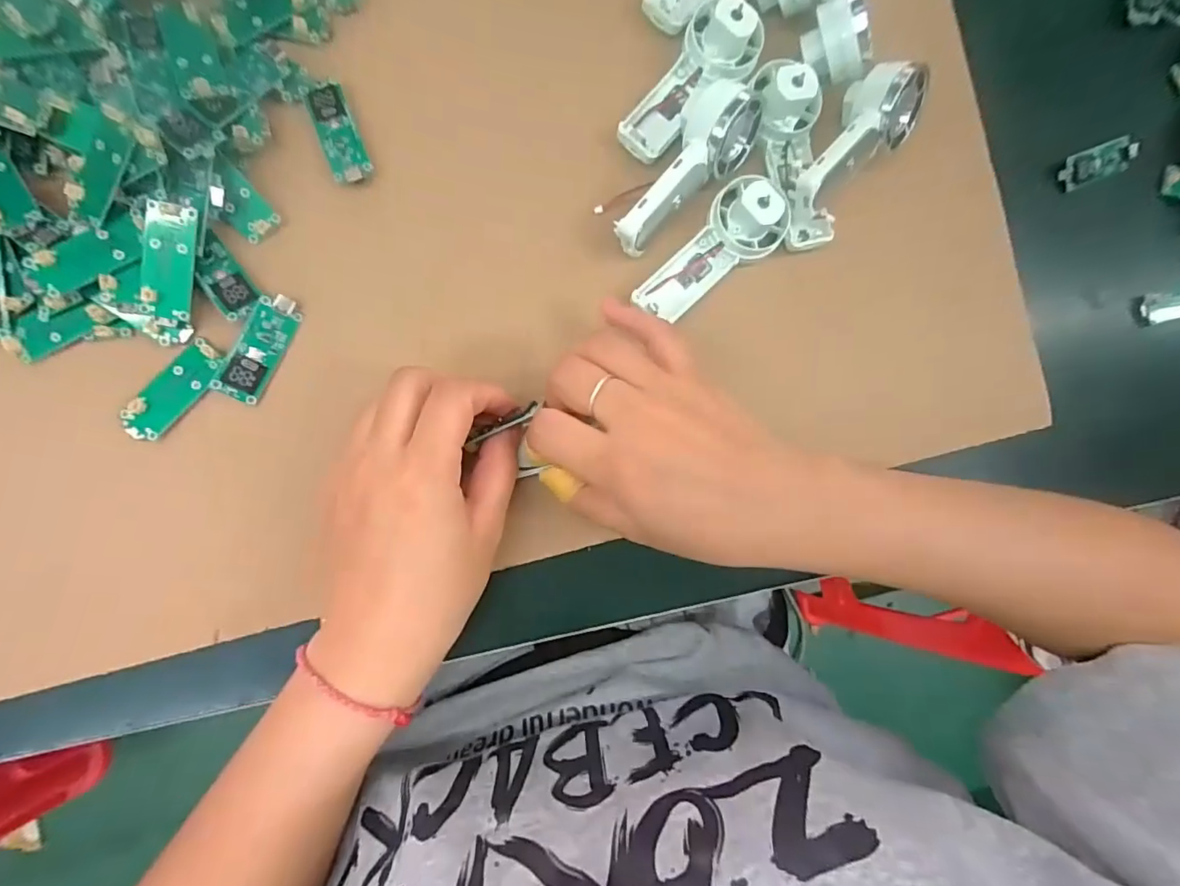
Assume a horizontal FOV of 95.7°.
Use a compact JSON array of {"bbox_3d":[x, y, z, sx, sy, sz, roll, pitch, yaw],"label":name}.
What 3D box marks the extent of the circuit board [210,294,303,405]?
[{"bbox_3d":[-0.150,-0.044,0.244,0.019,0.004,0.050,30,80,-28],"label":"circuit board"}]

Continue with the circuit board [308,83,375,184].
[{"bbox_3d":[-0.119,-0.146,0.253,0.018,0.004,0.046,-22,90,-8],"label":"circuit board"}]

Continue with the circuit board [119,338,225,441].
[{"bbox_3d":[-0.186,-0.024,0.237,0.020,0.004,0.049,41,83,-4],"label":"circuit board"}]

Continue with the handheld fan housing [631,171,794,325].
[{"bbox_3d":[0.063,-0.097,0.269,0.090,0.023,0.038,-41,95,6],"label":"handheld fan housing"}]

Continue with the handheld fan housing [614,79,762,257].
[{"bbox_3d":[0.047,-0.133,0.261,0.037,0.030,0.092,38,83,-4],"label":"handheld fan housing"}]

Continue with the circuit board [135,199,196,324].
[{"bbox_3d":[-0.182,-0.078,0.231,0.018,0.004,0.048,9,96,-22],"label":"circuit board"}]

